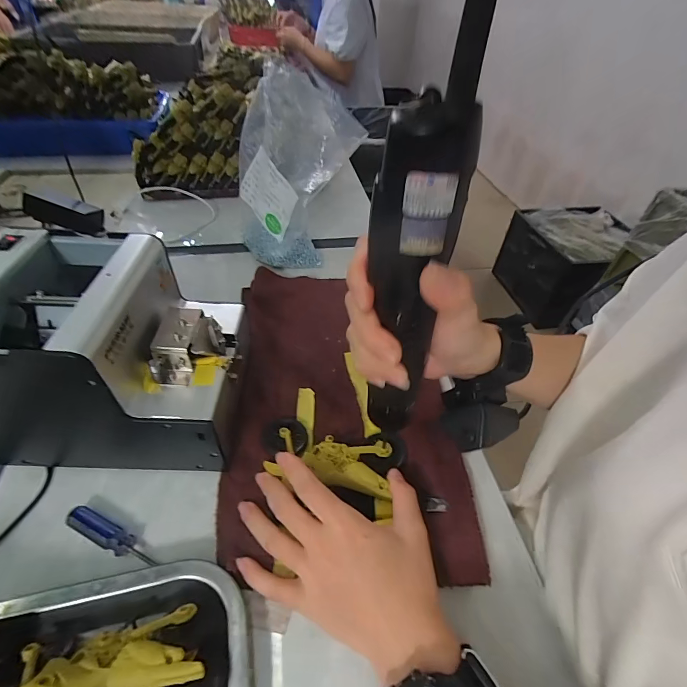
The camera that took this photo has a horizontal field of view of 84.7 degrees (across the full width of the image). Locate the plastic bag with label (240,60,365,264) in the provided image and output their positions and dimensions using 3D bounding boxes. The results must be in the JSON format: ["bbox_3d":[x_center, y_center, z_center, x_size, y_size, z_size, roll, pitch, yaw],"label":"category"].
[{"bbox_3d":[-0.058,-0.215,0.475,0.136,0.205,0.129,-7,47,-12],"label":"plastic bag with label"}]

